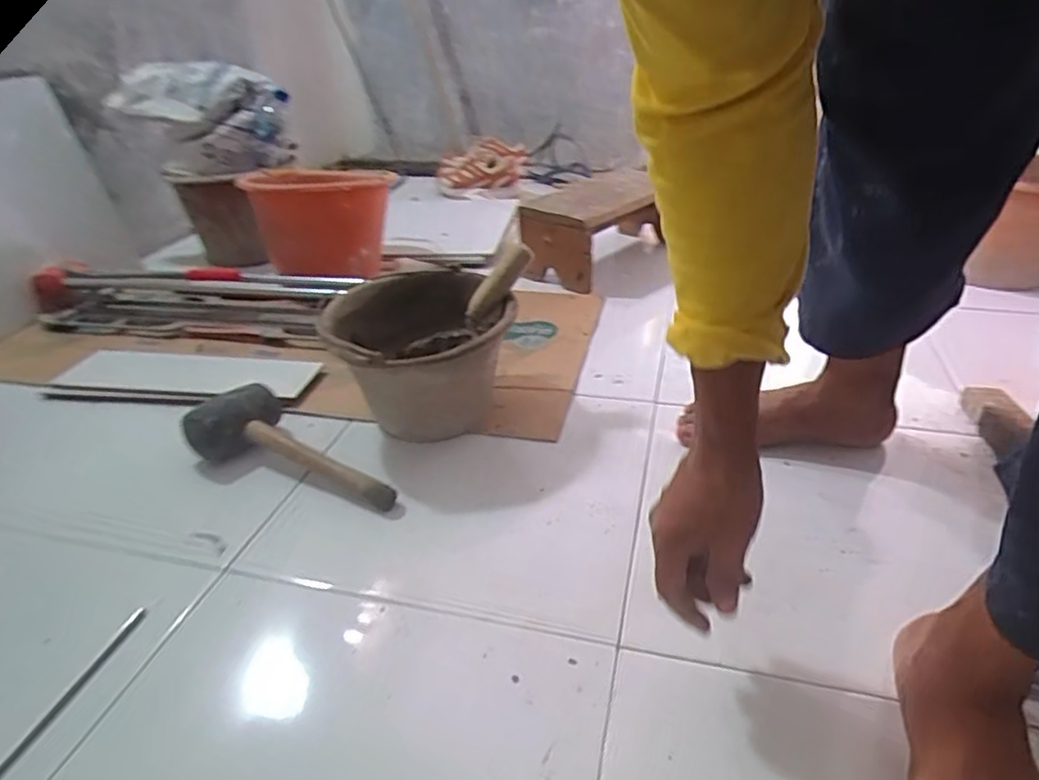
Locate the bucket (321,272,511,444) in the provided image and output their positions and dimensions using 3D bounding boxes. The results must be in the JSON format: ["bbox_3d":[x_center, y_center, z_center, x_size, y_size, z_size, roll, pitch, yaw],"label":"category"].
[{"bbox_3d":[-0.133,-0.043,0.871,0.230,0.161,0.249,-14,33,-17],"label":"bucket"}]

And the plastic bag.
[{"bbox_3d":[-0.662,-0.575,1.356,0.303,0.186,0.155,4,32,12],"label":"plastic bag"}]

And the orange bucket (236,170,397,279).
[{"bbox_3d":[-0.371,-0.327,1.232,0.206,0.177,0.238,3,32,7],"label":"orange bucket"}]

